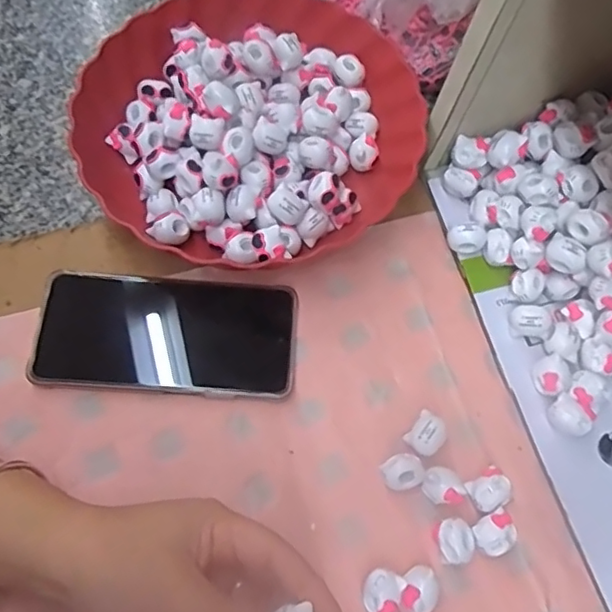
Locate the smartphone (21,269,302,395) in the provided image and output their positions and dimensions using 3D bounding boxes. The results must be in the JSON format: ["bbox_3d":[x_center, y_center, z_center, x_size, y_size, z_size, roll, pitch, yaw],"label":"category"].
[{"bbox_3d":[-0.090,0.019,0.379,0.164,0.015,0.078,3,69,-2],"label":"smartphone"}]

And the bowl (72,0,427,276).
[{"bbox_3d":[-0.041,-0.142,0.429,0.242,0.054,0.231,1,69,-3],"label":"bowl"}]

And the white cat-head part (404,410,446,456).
[{"bbox_3d":[0.076,0.081,0.363,0.020,0.018,0.023,36,72,10],"label":"white cat-head part"}]

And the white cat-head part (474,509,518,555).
[{"bbox_3d":[0.112,0.136,0.345,0.023,0.015,0.022,1,69,-3],"label":"white cat-head part"}]

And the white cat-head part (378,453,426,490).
[{"bbox_3d":[0.058,0.102,0.356,0.025,0.017,0.020,-16,71,-9],"label":"white cat-head part"}]

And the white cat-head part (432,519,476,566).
[{"bbox_3d":[0.088,0.139,0.340,0.021,0.021,0.025,-1,69,-4],"label":"white cat-head part"}]

